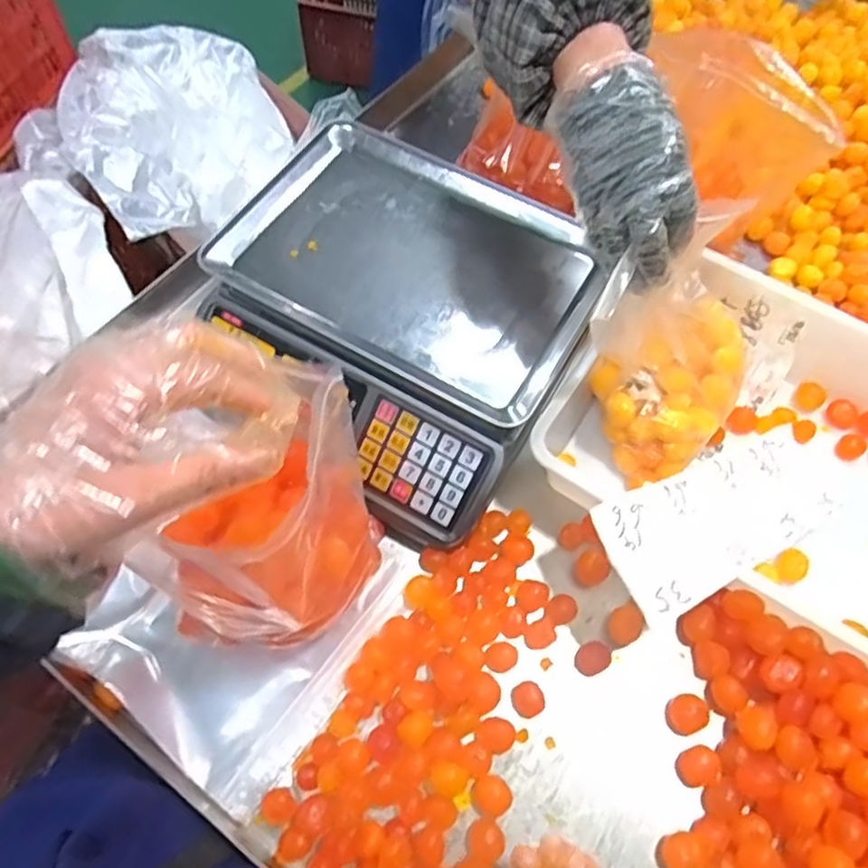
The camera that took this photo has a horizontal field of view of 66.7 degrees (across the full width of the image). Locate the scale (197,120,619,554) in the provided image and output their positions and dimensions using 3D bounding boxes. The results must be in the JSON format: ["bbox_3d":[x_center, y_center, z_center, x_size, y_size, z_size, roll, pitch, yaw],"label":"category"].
[{"bbox_3d":[-0.033,-0.107,0.655,0.336,0.140,0.302,32,68,14],"label":"scale"}]

